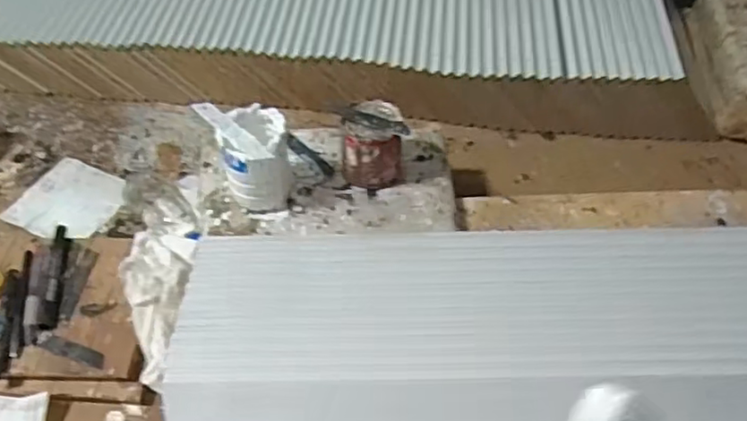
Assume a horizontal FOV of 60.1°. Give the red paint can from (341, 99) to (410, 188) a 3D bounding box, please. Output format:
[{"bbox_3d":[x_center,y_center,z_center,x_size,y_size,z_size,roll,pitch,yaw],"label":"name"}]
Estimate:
[{"bbox_3d":[-0.001,-0.068,0.688,0.068,0.075,0.063,-3,47,-3],"label":"red paint can"}]

